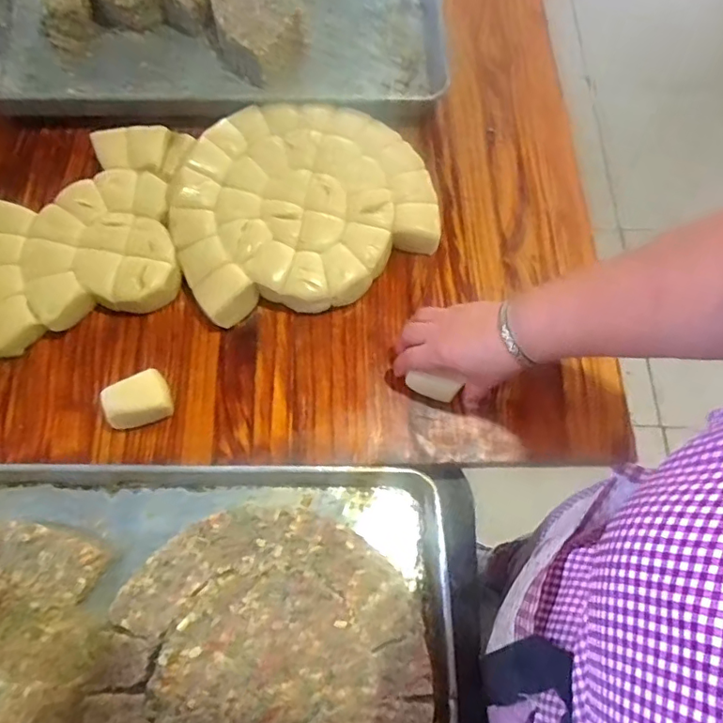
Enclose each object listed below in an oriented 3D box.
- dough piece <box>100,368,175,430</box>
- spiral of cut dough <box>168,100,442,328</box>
[{"bbox_3d":[-0.230,0.040,0.560,0.066,0.050,0.045,-15,69,-8],"label":"dough piece"},{"bbox_3d":[-0.071,-0.192,0.649,0.301,0.054,0.274,-15,69,-8],"label":"spiral of cut dough"}]

